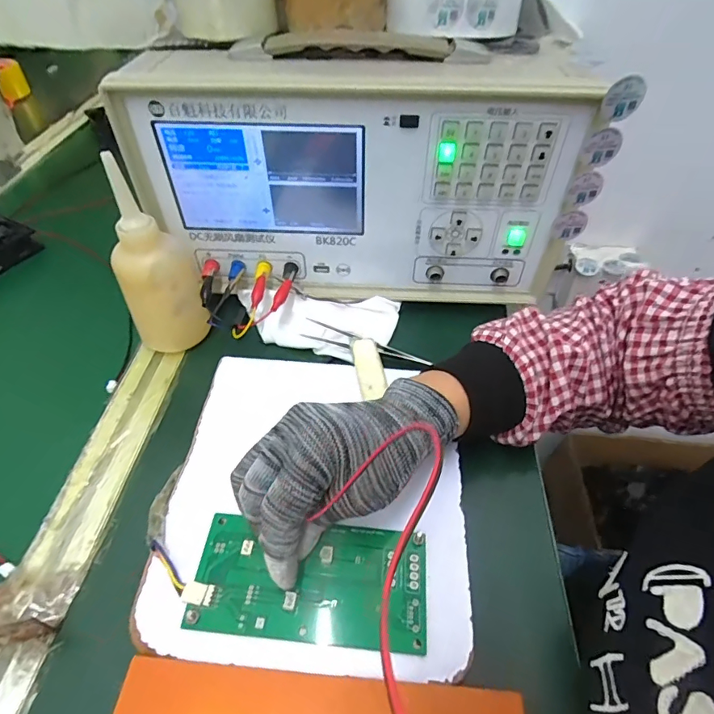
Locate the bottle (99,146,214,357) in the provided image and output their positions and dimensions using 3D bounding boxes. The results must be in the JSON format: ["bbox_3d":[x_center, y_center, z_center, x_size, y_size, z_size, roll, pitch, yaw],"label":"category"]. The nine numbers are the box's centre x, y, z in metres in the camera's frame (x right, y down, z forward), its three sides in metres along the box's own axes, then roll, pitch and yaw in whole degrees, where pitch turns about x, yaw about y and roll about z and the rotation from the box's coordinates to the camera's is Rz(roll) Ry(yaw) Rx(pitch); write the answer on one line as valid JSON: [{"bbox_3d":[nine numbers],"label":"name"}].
[{"bbox_3d":[-0.169,-0.077,0.371,0.063,0.150,0.069,-18,53,-14],"label":"bottle"}]

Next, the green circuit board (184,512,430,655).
[{"bbox_3d":[-0.027,0.130,0.264,0.133,0.007,0.063,3,51,1],"label":"green circuit board"}]

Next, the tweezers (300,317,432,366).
[{"bbox_3d":[0.008,-0.011,0.395,0.117,0.007,0.017,16,52,13],"label":"tweezers"}]

